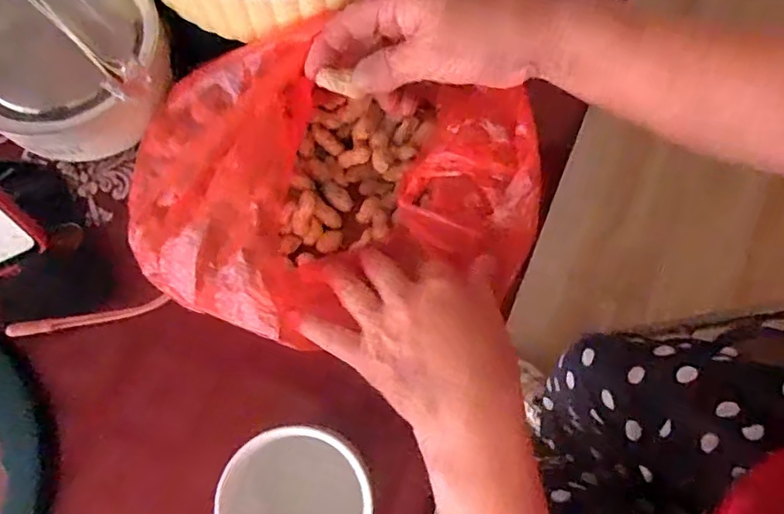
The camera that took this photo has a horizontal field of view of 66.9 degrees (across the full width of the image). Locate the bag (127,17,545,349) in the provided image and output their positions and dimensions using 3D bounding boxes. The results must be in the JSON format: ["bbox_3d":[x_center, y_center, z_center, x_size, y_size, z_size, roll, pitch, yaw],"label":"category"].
[{"bbox_3d":[-0.043,-0.038,0.376,0.250,0.077,0.180,17,77,4],"label":"bag"}]

